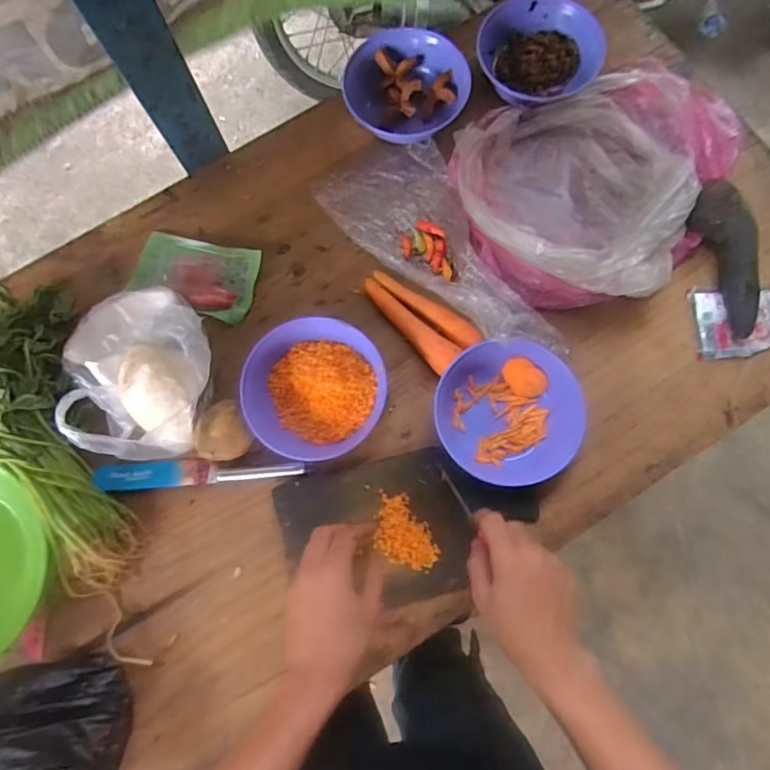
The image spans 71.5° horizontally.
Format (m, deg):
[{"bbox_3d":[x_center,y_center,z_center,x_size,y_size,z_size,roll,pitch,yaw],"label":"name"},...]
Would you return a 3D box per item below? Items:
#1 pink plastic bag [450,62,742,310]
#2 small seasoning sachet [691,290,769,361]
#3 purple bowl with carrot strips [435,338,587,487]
[{"bbox_3d":[0.254,-0.230,0.595,0.322,0.094,0.251,-25,82,-5],"label":"pink plastic bag"},{"bbox_3d":[0.395,-0.068,0.593,0.093,0.012,0.076,-2,81,-1],"label":"small seasoning sachet"},{"bbox_3d":[0.126,0.028,0.544,0.143,0.062,0.137,0,81,-1],"label":"purple bowl with carrot strips"}]

